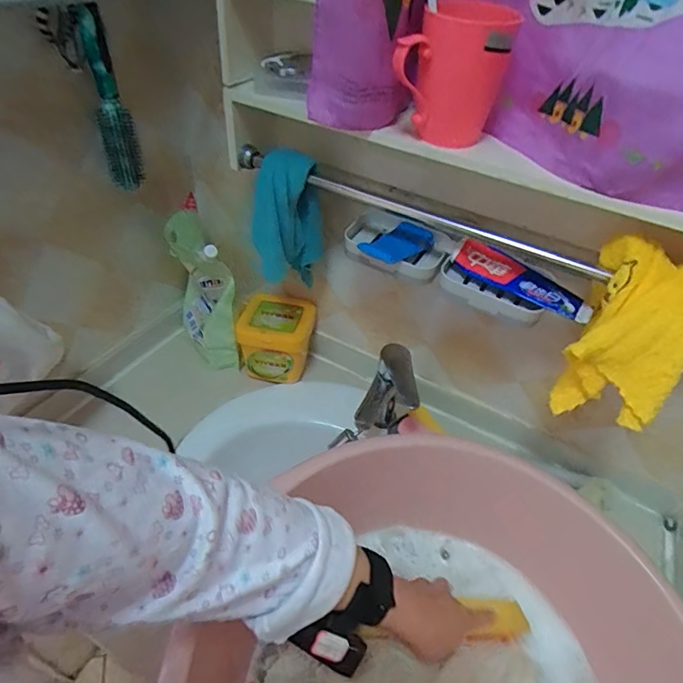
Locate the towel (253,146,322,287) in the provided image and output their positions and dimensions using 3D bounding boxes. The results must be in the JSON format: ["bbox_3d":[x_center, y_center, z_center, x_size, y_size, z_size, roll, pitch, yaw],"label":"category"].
[{"bbox_3d":[-0.071,-0.157,0.638,0.092,0.182,0.074,3,44,-3],"label":"towel"}]

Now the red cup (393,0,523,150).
[{"bbox_3d":[0.101,-0.243,0.441,0.089,0.113,0.070,17,45,11],"label":"red cup"}]

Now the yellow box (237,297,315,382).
[{"bbox_3d":[-0.115,-0.004,0.842,0.119,0.105,0.107,12,44,5],"label":"yellow box"}]

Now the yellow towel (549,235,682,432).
[{"bbox_3d":[0.281,-0.001,0.477,0.109,0.159,0.102,27,47,20],"label":"yellow towel"}]

